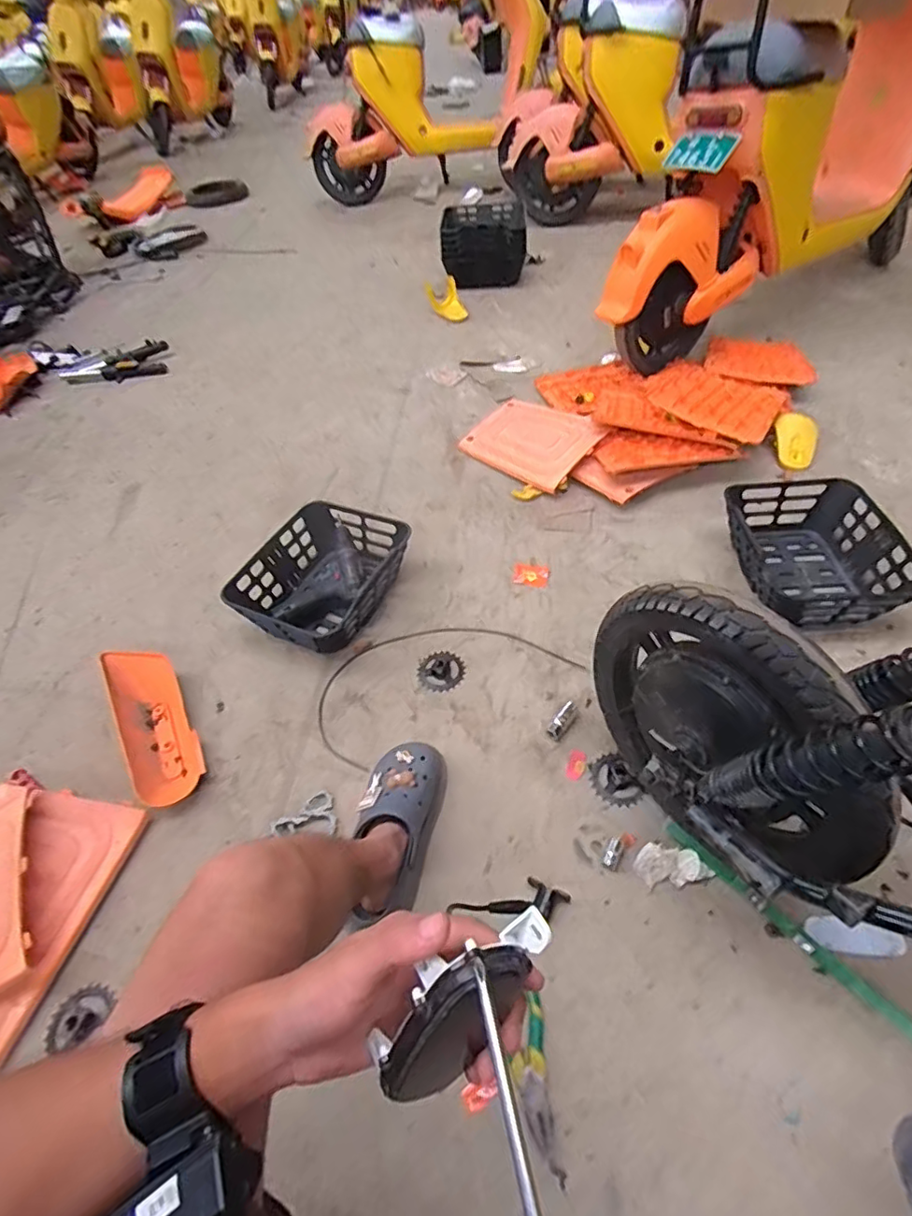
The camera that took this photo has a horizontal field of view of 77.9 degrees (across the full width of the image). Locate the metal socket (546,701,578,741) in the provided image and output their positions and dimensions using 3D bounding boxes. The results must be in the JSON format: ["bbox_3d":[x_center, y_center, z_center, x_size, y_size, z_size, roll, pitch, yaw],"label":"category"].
[{"bbox_3d":[0.179,0.185,0.932,0.027,0.022,0.073,32,60,28],"label":"metal socket"}]

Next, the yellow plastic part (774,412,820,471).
[{"bbox_3d":[0.817,-0.400,1.353,0.109,0.018,0.147,1,82,1],"label":"yellow plastic part"}]

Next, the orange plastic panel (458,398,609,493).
[{"bbox_3d":[0.192,-0.426,1.418,0.307,0.023,0.254,33,71,30],"label":"orange plastic panel"}]

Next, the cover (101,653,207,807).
[{"bbox_3d":[-0.525,0.198,0.978,0.122,0.056,0.320,-25,52,-14],"label":"cover"}]

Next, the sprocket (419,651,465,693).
[{"bbox_3d":[-0.025,0.115,1.031,0.083,0.010,0.085,-3,50,4],"label":"sprocket"}]

